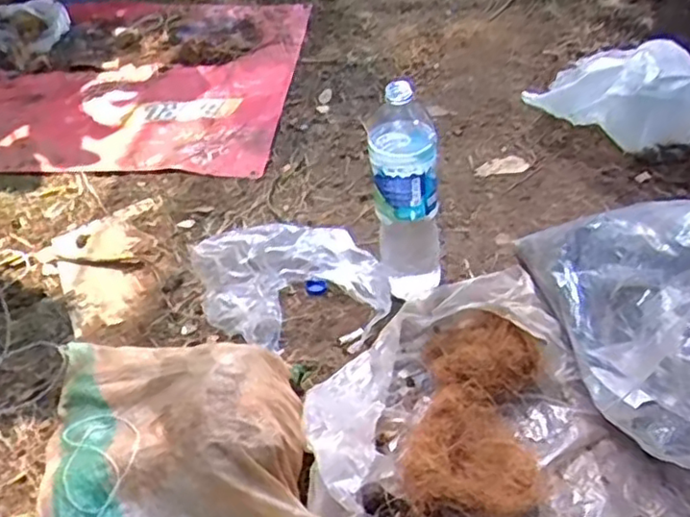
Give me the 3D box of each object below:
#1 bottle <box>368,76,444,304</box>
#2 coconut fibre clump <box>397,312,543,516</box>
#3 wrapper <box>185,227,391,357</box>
[{"bbox_3d":[0.081,-0.087,0.898,0.091,0.317,0.101,-1,43,3],"label":"bottle"},{"bbox_3d":[0.148,0.160,0.774,0.138,0.084,0.289,5,43,11],"label":"coconut fibre clump"},{"bbox_3d":[-0.071,0.033,0.926,0.248,0.103,0.155,-10,43,-6],"label":"wrapper"}]

